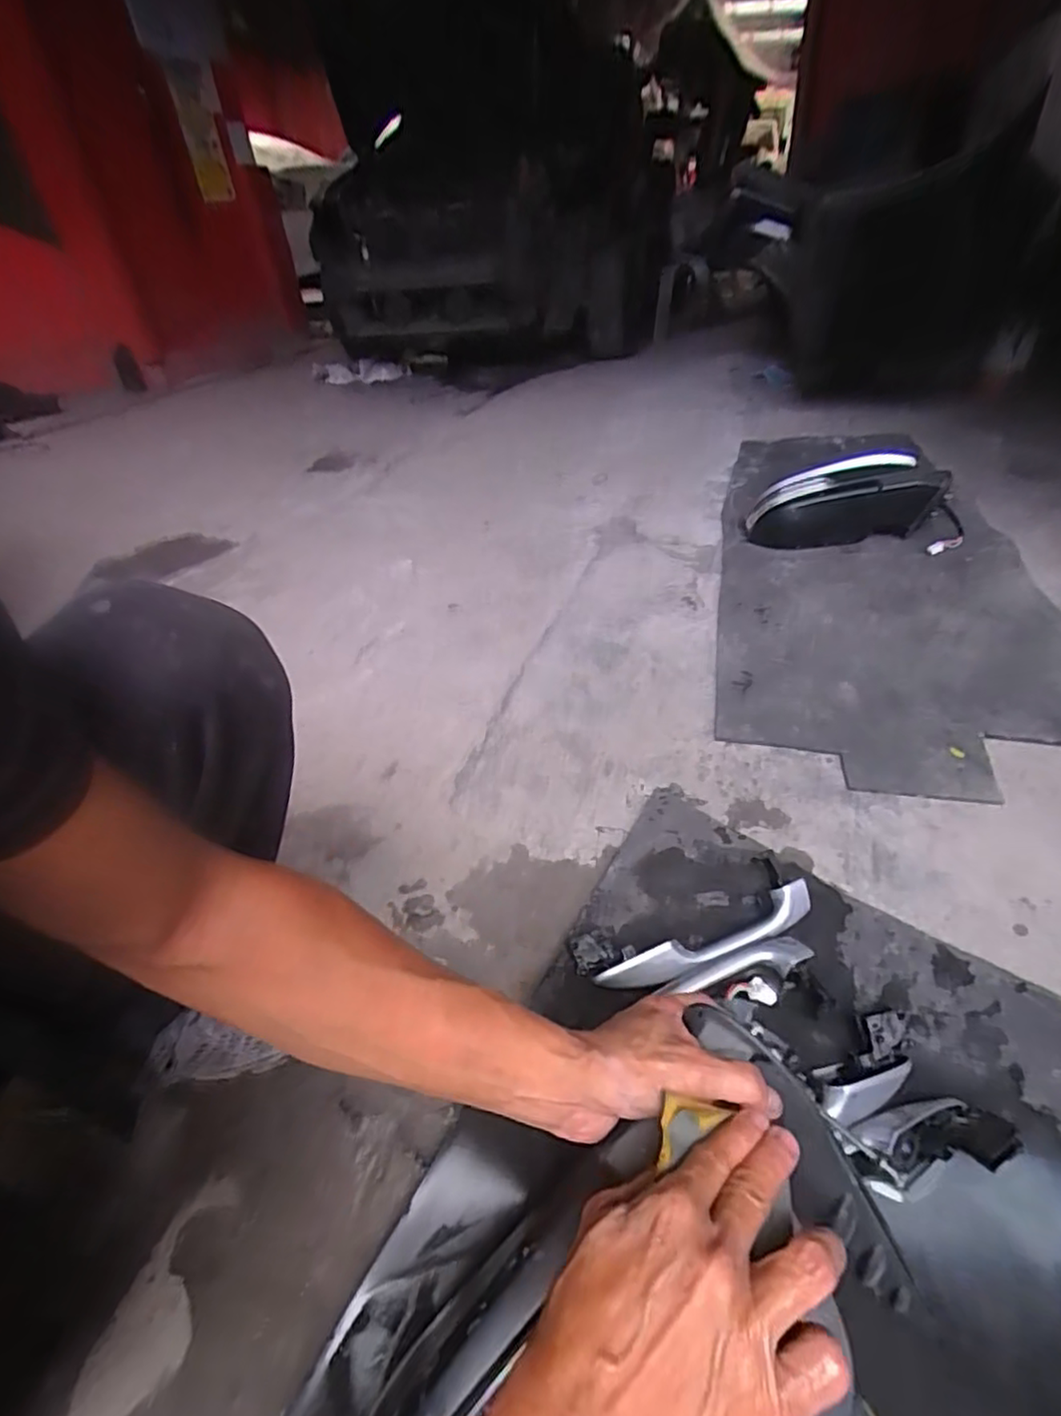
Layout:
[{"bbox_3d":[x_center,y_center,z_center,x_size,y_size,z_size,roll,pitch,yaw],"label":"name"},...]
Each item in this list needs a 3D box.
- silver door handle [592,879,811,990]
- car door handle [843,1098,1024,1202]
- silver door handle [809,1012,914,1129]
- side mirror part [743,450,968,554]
[{"bbox_3d":[0.159,0.211,0.552,0.208,0.045,0.029,-19,40,-15],"label":"silver door handle"},{"bbox_3d":[0.278,0.309,0.444,0.115,0.040,0.045,-9,38,-4],"label":"car door handle"},{"bbox_3d":[0.252,0.277,0.478,0.097,0.038,0.043,-25,42,-23],"label":"silver door handle"},{"bbox_3d":[0.601,-0.378,1.166,0.371,0.142,0.097,9,41,18],"label":"side mirror part"}]

